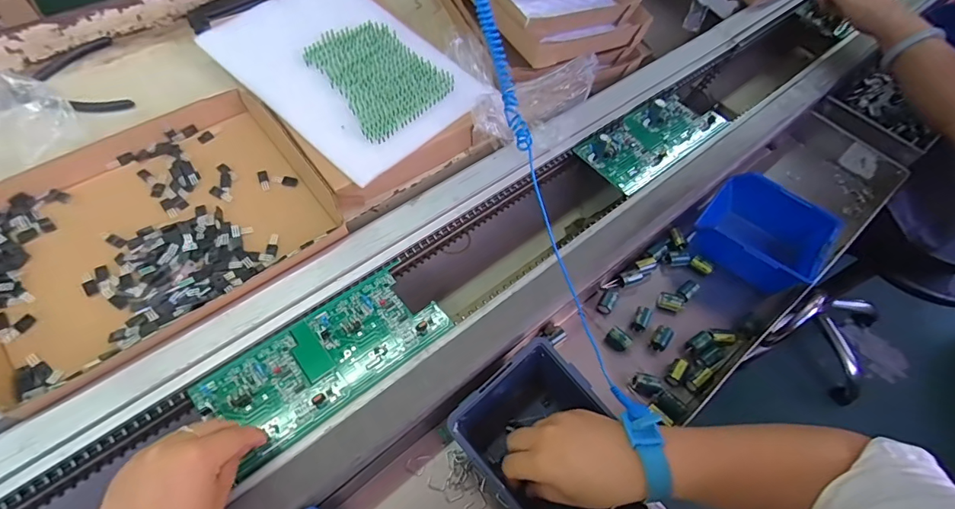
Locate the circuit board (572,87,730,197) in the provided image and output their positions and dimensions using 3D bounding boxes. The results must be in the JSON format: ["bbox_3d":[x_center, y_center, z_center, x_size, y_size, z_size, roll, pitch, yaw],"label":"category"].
[{"bbox_3d":[0.232,-0.159,0.602,0.202,0.025,0.096,-33,64,-21],"label":"circuit board"}]

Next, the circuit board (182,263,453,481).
[{"bbox_3d":[-0.137,0.093,0.426,0.210,0.007,0.098,-36,65,-22],"label":"circuit board"}]

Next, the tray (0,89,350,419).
[{"bbox_3d":[-0.327,-0.034,0.458,0.318,0.032,0.241,-33,64,-21],"label":"tray"}]

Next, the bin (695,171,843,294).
[{"bbox_3d":[0.337,-0.022,0.552,0.129,0.066,0.116,36,63,19],"label":"bin"}]

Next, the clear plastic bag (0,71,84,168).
[{"bbox_3d":[-0.492,-0.136,0.481,0.091,0.057,0.110,30,61,16],"label":"clear plastic bag"}]

